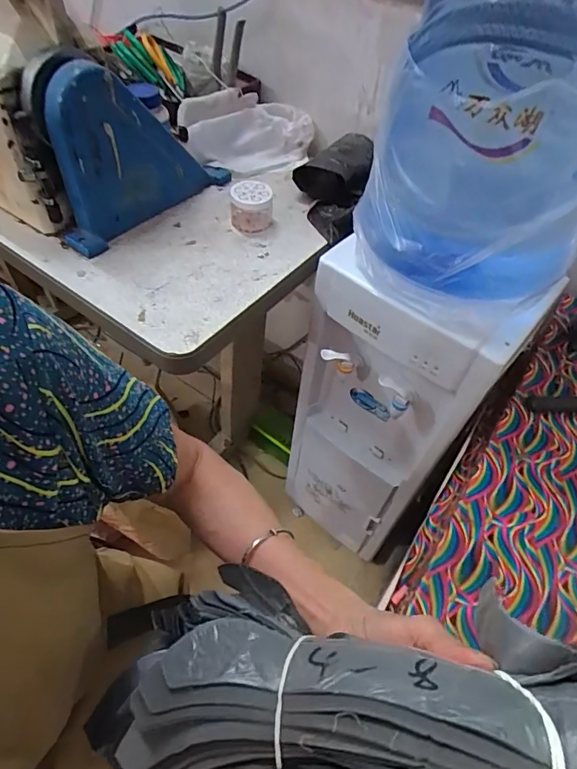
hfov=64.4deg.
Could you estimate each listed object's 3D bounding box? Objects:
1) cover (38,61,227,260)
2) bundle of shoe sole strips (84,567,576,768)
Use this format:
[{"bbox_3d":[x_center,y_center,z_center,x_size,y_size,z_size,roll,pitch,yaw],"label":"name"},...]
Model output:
[{"bbox_3d":[-0.196,-0.334,0.643,0.050,0.203,0.296,35,57,21],"label":"cover"},{"bbox_3d":[0.061,0.175,0.226,0.303,0.086,0.120,1,49,21],"label":"bundle of shoe sole strips"}]

